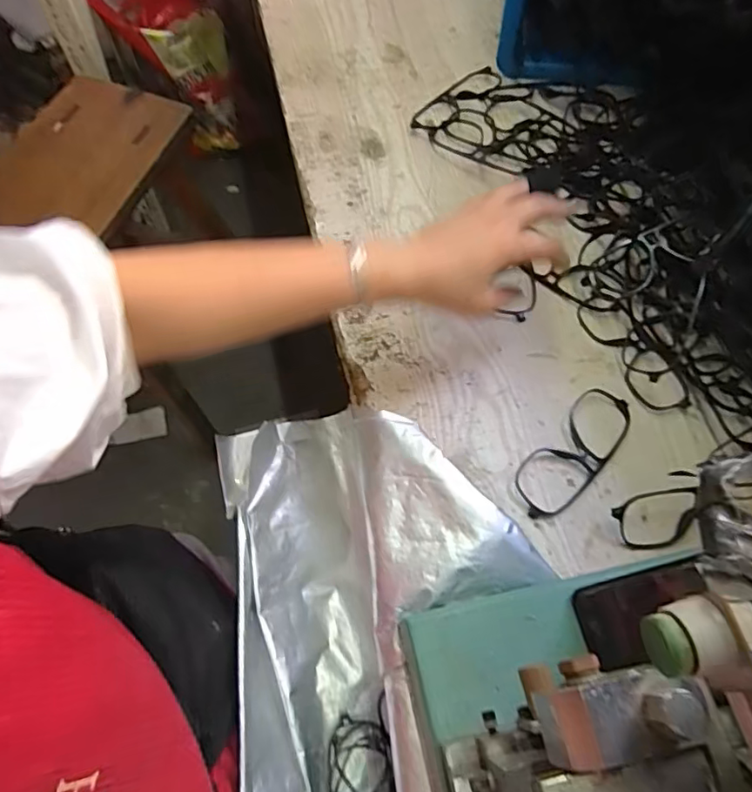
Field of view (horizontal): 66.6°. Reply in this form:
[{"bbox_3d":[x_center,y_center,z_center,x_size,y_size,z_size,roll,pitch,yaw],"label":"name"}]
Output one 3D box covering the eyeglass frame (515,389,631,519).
[{"bbox_3d":[0.169,0.046,0.485,0.051,0.009,0.138,41,70,17],"label":"eyeglass frame"}]

